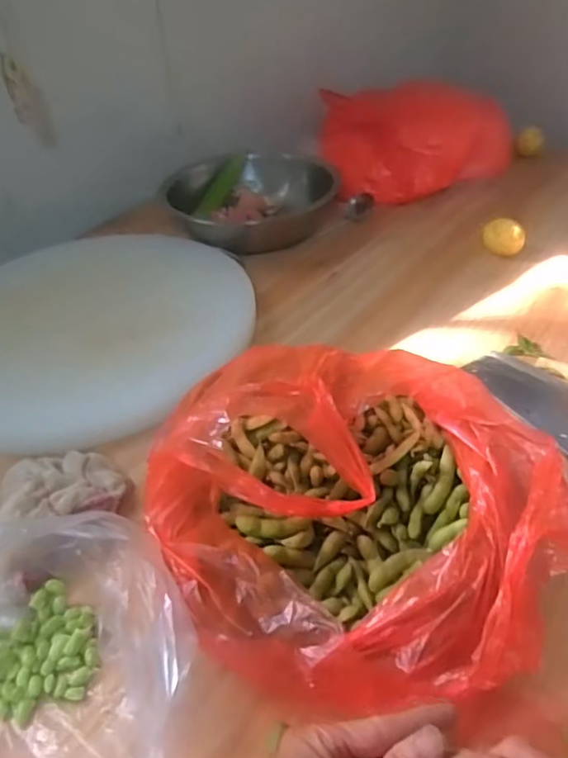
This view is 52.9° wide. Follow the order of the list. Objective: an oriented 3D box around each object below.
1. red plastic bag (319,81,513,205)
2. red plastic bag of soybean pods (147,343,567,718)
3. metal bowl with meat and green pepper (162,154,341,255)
[{"bbox_3d":[0.231,-0.407,0.968,0.323,0.146,0.150,0,41,5],"label":"red plastic bag"},{"bbox_3d":[0.043,0.093,0.425,0.242,0.124,0.289,-32,48,-28],"label":"red plastic bag of soybean pods"},{"bbox_3d":[-0.054,-0.283,0.896,0.202,0.082,0.203,-34,49,-29],"label":"metal bowl with meat and green pepper"}]

